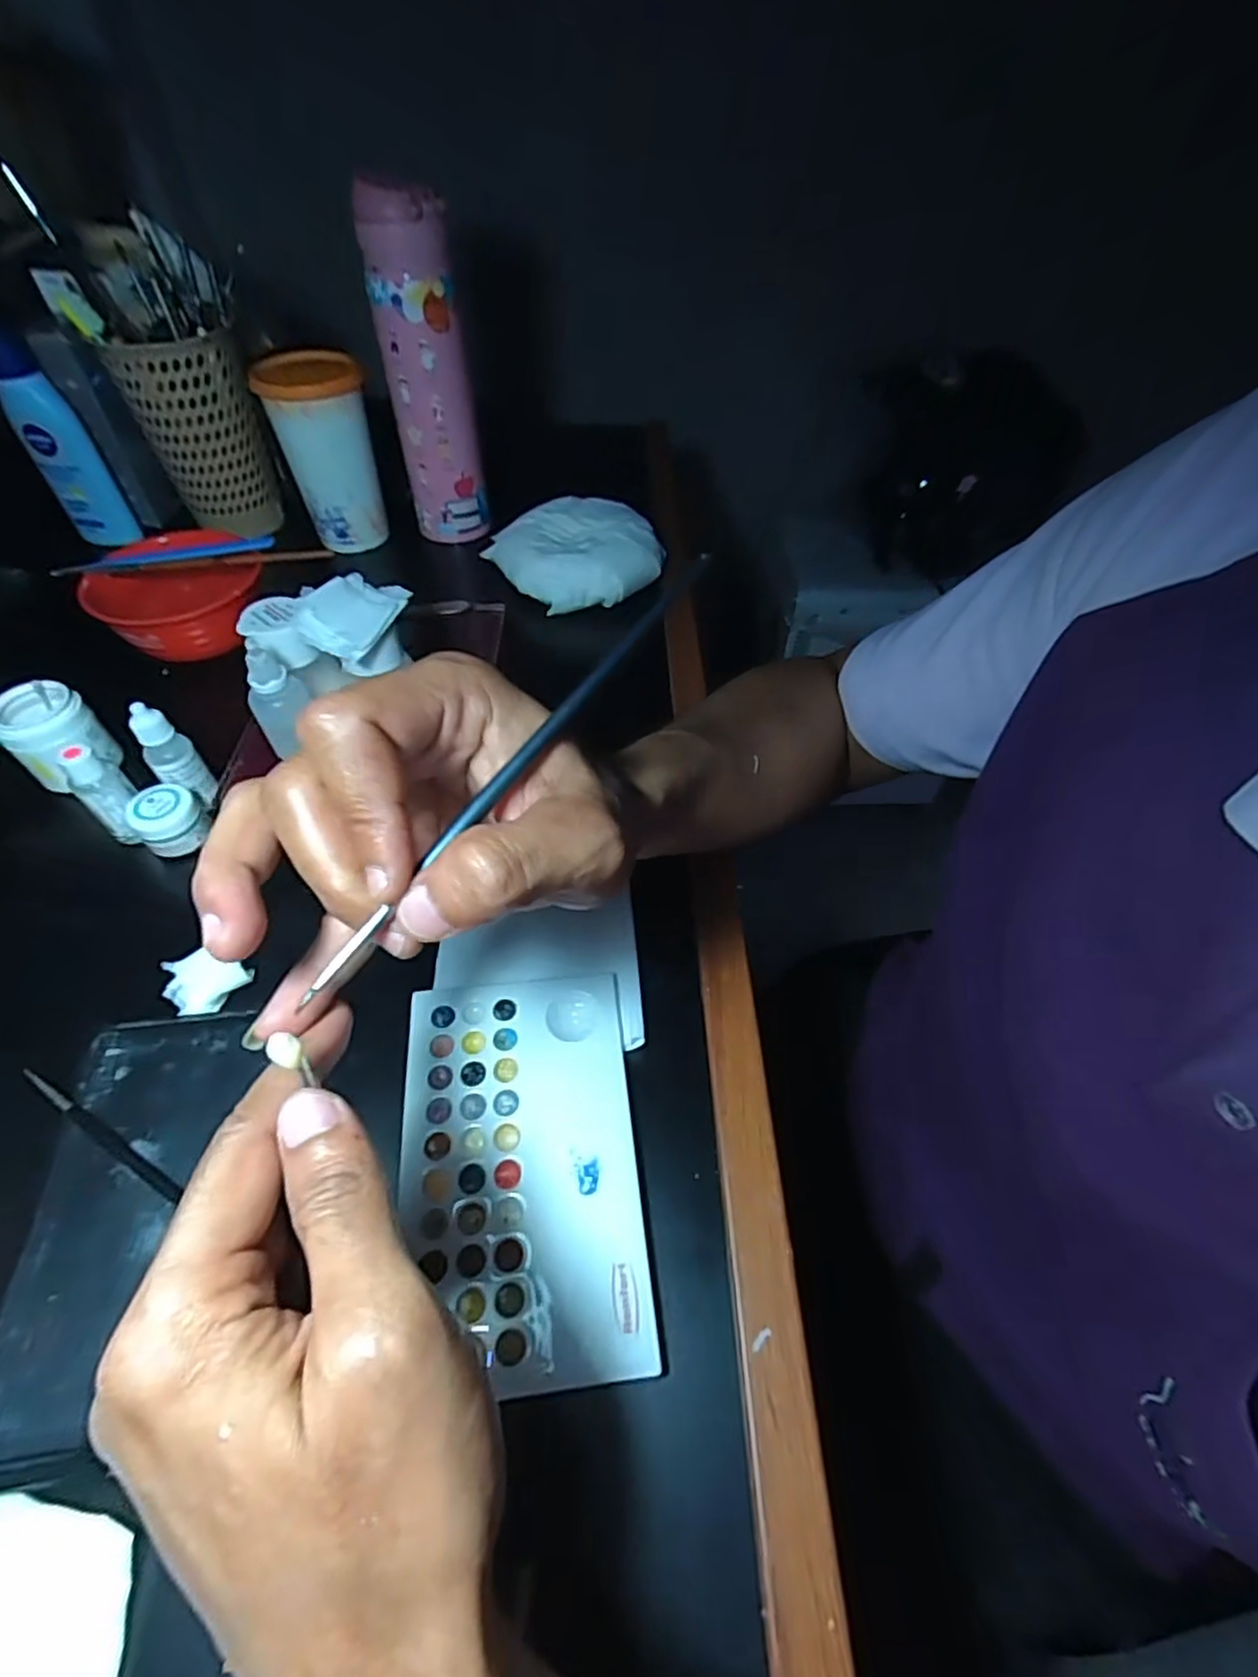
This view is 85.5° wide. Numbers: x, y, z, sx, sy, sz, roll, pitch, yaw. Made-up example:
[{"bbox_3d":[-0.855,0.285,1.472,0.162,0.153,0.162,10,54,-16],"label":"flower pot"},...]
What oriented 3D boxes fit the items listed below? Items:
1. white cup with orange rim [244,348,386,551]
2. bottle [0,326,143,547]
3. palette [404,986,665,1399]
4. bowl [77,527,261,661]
[{"bbox_3d":[-0.236,-0.306,0.540,0.068,0.121,0.066,2,54,-2],"label":"white cup with orange rim"},{"bbox_3d":[-0.437,-0.299,0.524,0.040,0.144,0.029,-37,61,-27],"label":"bottle"},{"bbox_3d":[-0.043,0.127,0.273,0.092,0.009,0.148,-4,52,-6],"label":"palette"},{"bbox_3d":[-0.307,-0.166,0.467,0.106,0.049,0.090,-20,55,-15],"label":"bowl"}]

